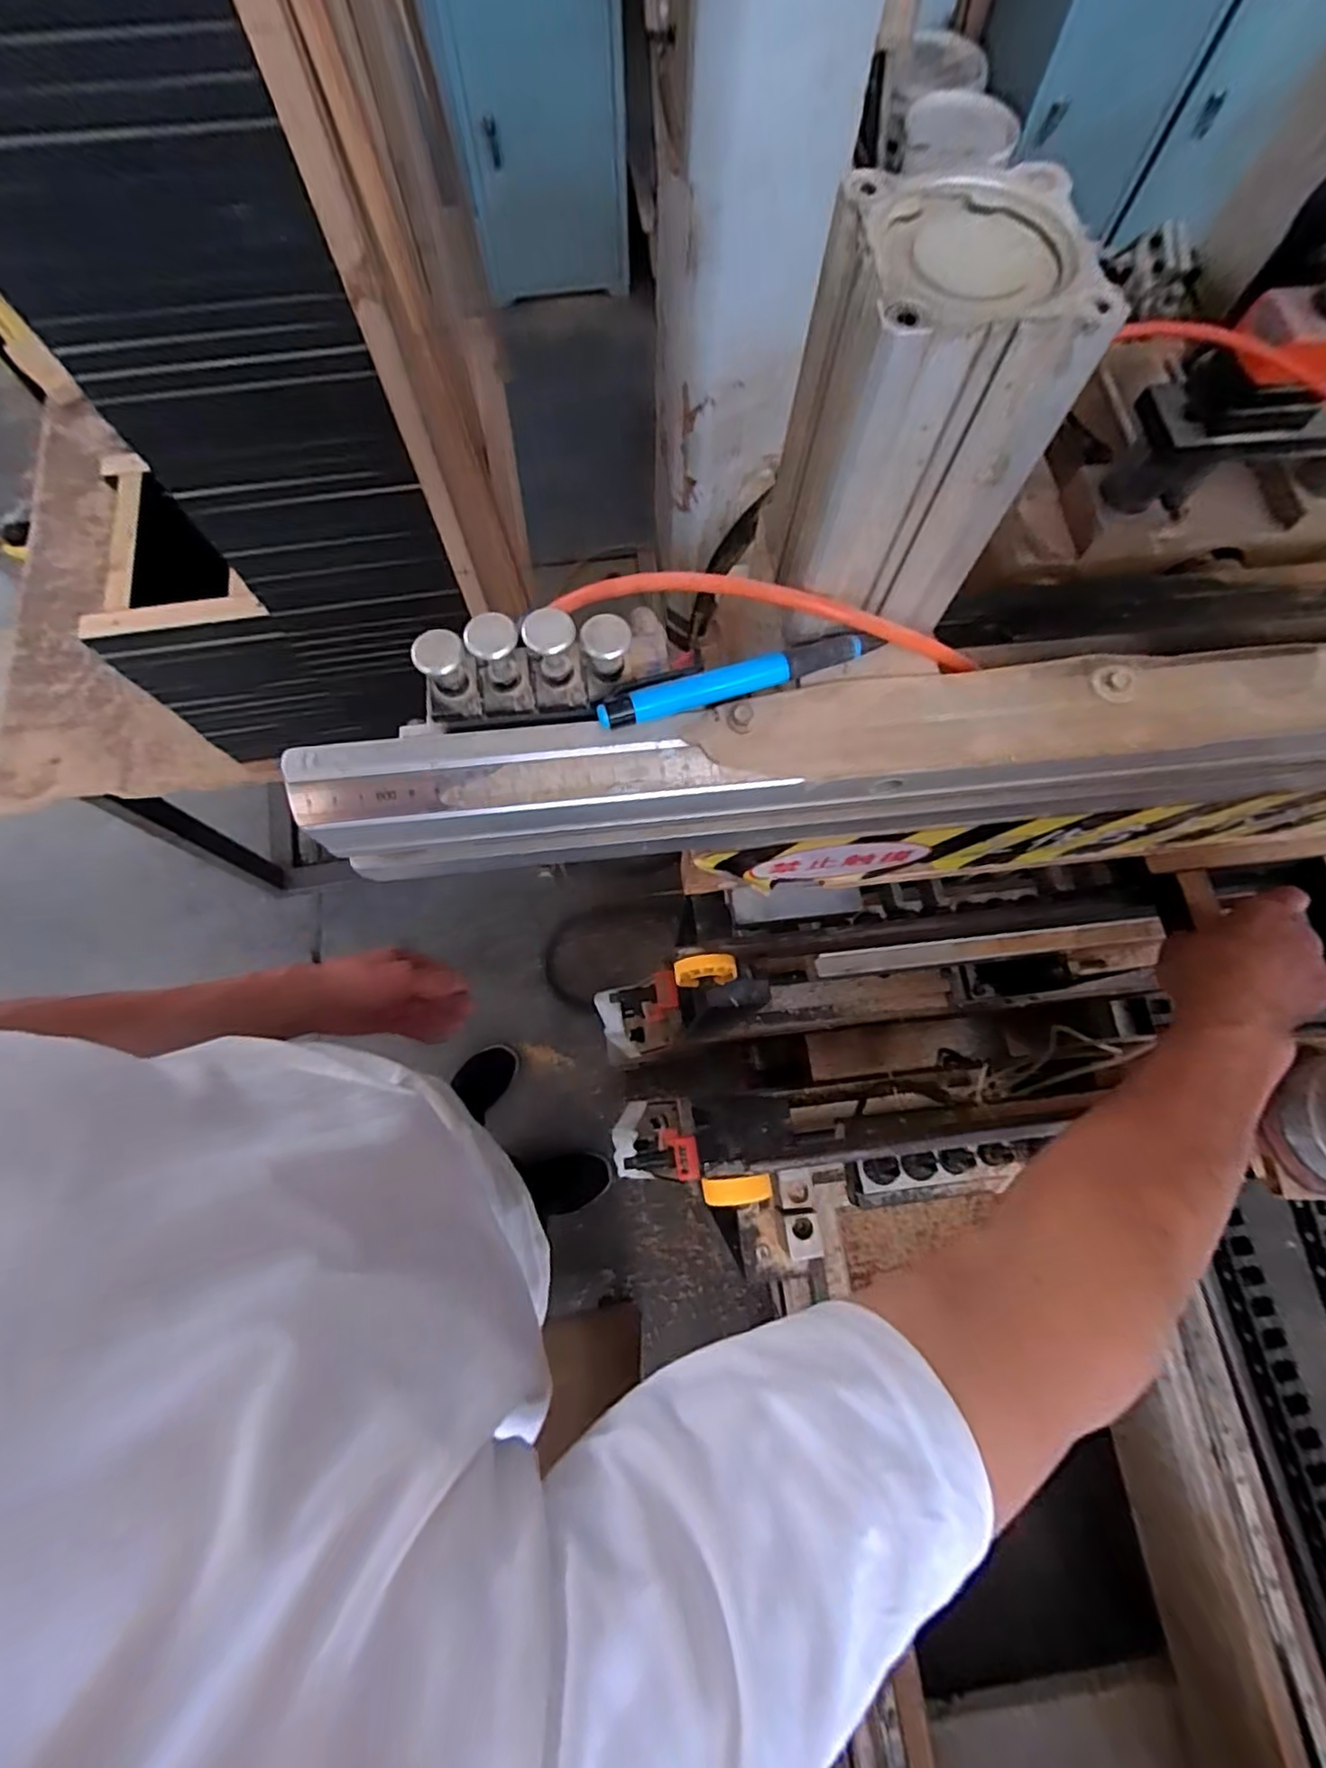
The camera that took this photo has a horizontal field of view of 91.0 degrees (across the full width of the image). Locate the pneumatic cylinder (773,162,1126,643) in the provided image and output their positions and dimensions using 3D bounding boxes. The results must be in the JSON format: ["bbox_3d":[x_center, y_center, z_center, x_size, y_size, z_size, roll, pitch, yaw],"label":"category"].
[{"bbox_3d":[0.080,-0.147,0.220,0.071,0.111,0.061,3,73,0],"label":"pneumatic cylinder"}]

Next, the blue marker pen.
[{"bbox_3d":[0.032,-0.082,0.262,0.117,0.009,0.010,-18,74,-6],"label":"blue marker pen"}]

